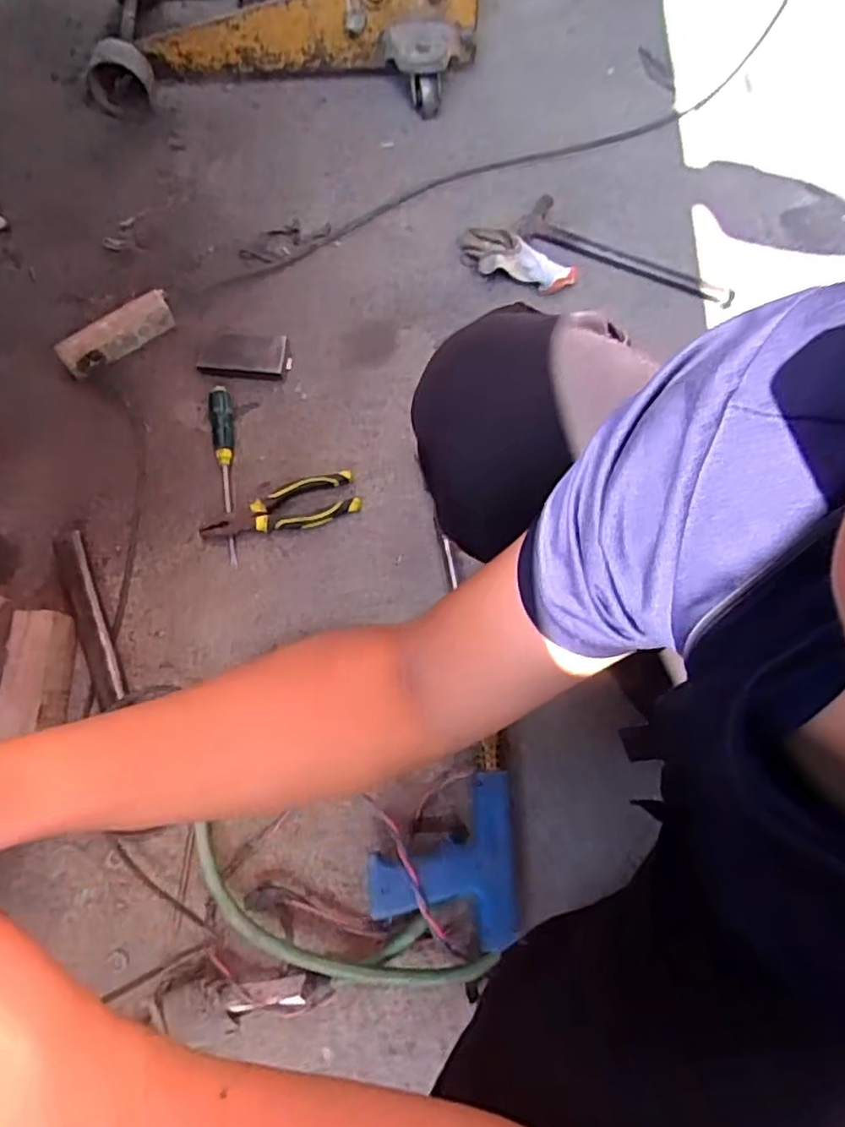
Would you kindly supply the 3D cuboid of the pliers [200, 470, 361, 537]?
[{"bbox_3d":[-0.179,-0.069,0.847,0.194,0.024,0.059,-17,72,-4],"label":"pliers"}]

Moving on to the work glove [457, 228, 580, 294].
[{"bbox_3d":[0.129,-0.428,0.957,0.177,0.044,0.071,26,74,8],"label":"work glove"}]

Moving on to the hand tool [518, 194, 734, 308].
[{"bbox_3d":[0.291,-0.437,0.962,0.313,0.031,0.068,27,73,7],"label":"hand tool"}]

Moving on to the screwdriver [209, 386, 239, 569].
[{"bbox_3d":[-0.251,-0.122,0.863,0.027,0.034,0.248,-8,72,-4],"label":"screwdriver"}]

